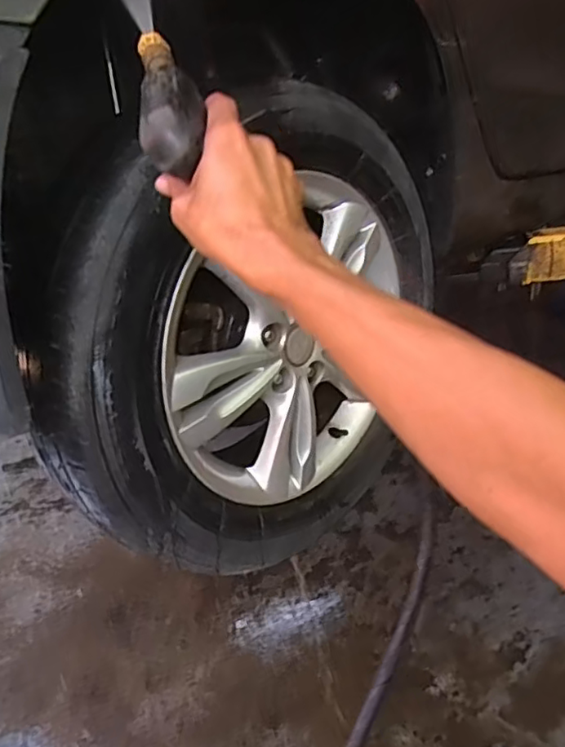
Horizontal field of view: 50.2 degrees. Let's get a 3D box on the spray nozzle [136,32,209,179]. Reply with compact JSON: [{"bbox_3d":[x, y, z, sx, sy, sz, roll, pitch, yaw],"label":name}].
[{"bbox_3d":[-0.085,-0.209,0.441,0.044,0.034,0.160,-9,55,-8],"label":"spray nozzle"}]

